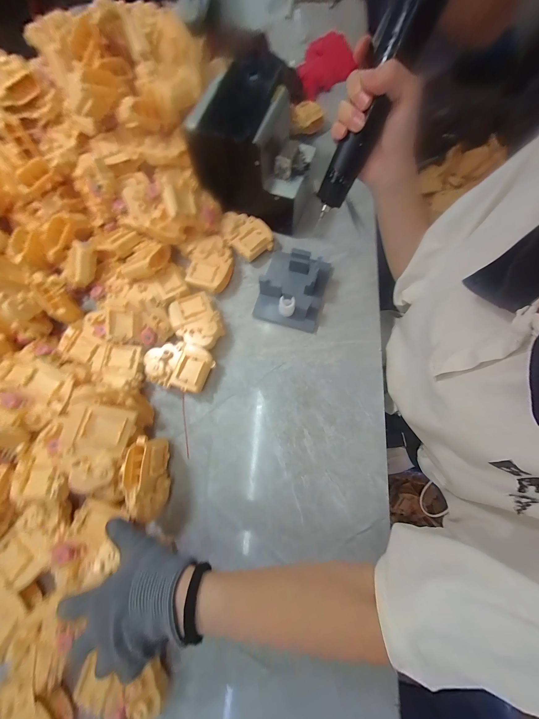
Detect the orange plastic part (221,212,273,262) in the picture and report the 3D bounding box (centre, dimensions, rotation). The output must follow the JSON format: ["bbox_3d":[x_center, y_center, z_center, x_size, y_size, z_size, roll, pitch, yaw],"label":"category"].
[{"bbox_3d":[-0.041,-0.229,0.433,0.076,0.034,0.090,-31,76,-6],"label":"orange plastic part"}]

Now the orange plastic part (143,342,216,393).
[{"bbox_3d":[-0.140,0.011,0.370,0.099,0.039,0.071,12,76,5],"label":"orange plastic part"}]

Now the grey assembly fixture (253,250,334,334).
[{"bbox_3d":[0.043,-0.129,0.399,0.111,0.048,0.137,15,76,6],"label":"grey assembly fixture"}]

